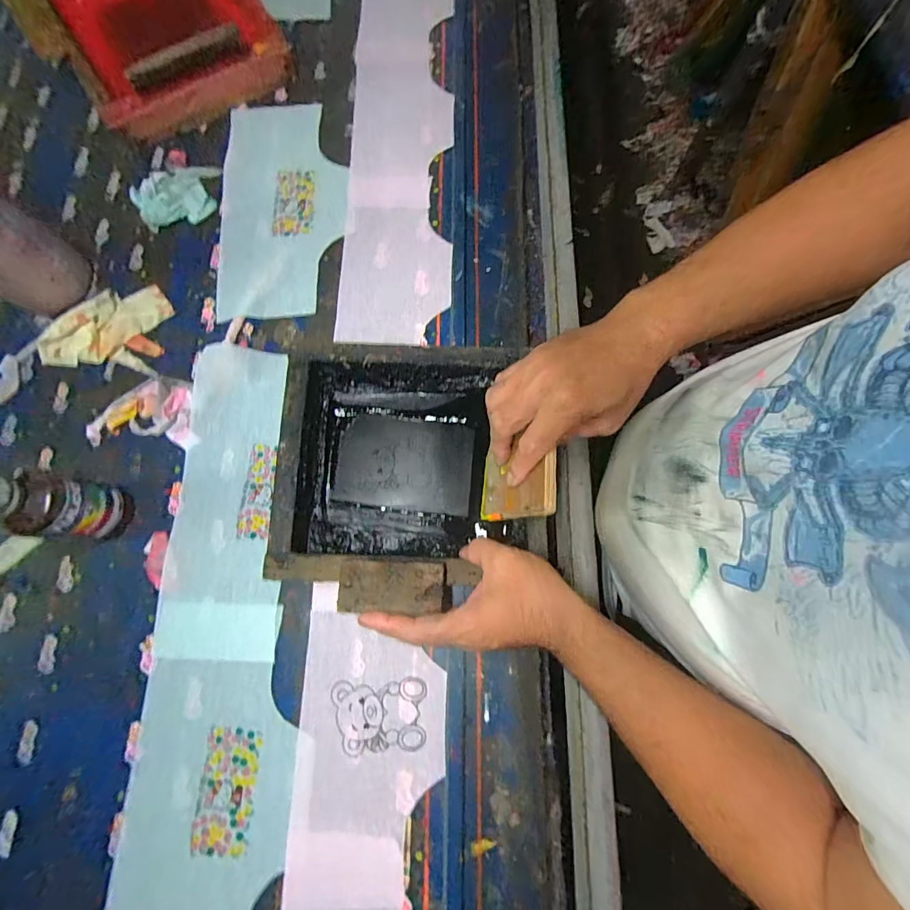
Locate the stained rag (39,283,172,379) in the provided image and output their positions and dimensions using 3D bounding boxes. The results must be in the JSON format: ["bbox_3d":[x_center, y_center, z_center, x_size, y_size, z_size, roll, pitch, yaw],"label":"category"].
[{"bbox_3d":[-0.408,-0.149,0.500,0.138,0.021,0.106,1,76,2],"label":"stained rag"}]

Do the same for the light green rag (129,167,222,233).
[{"bbox_3d":[-0.351,-0.330,0.545,0.102,0.025,0.080,-18,76,-3],"label":"light green rag"}]

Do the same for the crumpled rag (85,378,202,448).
[{"bbox_3d":[-0.342,-0.047,0.477,0.112,0.016,0.075,-1,76,1],"label":"crumpled rag"}]

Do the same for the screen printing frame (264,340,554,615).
[{"bbox_3d":[-0.049,0.014,0.429,0.239,0.071,0.254,-1,76,1],"label":"screen printing frame"}]

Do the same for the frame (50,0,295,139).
[{"bbox_3d":[-0.377,-0.562,0.565,0.249,0.089,0.254,-27,77,-5],"label":"frame"}]

